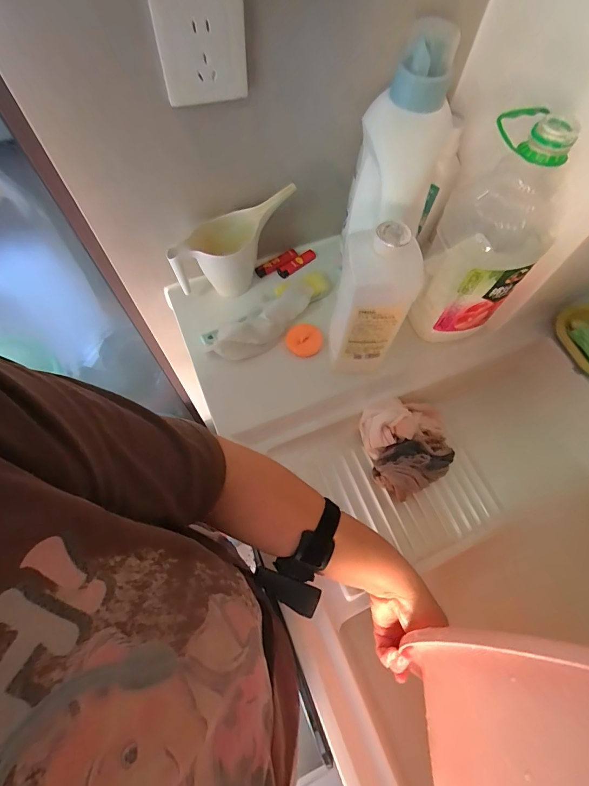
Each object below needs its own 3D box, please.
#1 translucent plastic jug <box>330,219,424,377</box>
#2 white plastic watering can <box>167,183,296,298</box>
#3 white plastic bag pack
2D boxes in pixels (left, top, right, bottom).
[{"bbox_3d":[0.088,-0.098,0.461,0.091,0.228,0.058,17,67,5],"label":"translucent plastic jug"},{"bbox_3d":[-0.092,-0.213,0.552,0.181,0.135,0.065,-18,68,-9],"label":"white plastic watering can"},{"bbox_3d":[-0.036,-0.121,0.560,0.216,0.060,0.076,-29,70,-14],"label":"white plastic bag pack"}]

